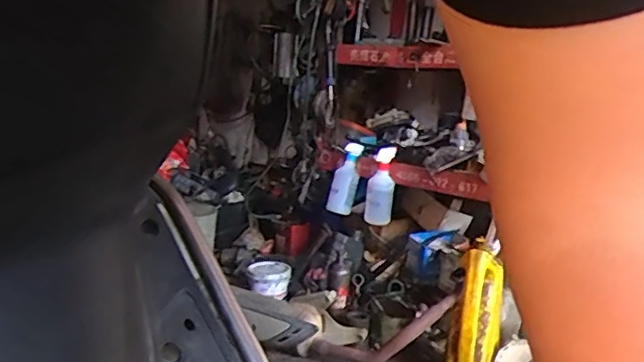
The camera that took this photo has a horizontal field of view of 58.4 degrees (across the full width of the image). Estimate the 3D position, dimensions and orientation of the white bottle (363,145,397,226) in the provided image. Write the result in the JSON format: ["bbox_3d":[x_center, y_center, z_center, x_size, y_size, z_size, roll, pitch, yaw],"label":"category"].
[{"bbox_3d":[0.163,0.018,1.627,0.076,0.220,0.091,5,8,3],"label":"white bottle"}]

